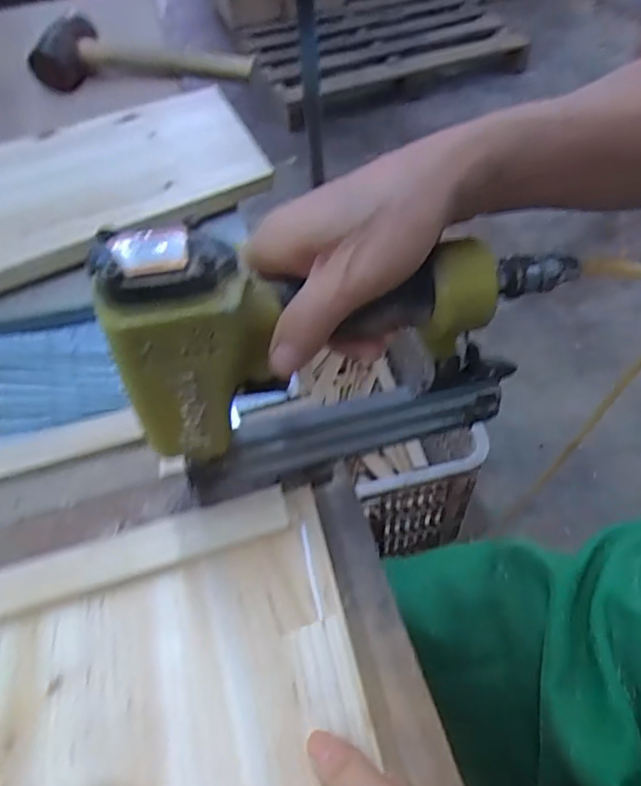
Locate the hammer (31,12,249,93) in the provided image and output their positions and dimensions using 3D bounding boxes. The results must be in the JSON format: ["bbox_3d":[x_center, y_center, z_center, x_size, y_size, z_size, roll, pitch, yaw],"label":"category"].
[{"bbox_3d":[-0.236,-0.456,0.758,0.282,0.070,0.091,-4,54,1],"label":"hammer"}]

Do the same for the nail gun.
[{"bbox_3d":[0.022,-0.030,0.307,0.234,0.166,0.055,-19,55,-11],"label":"nail gun"}]

